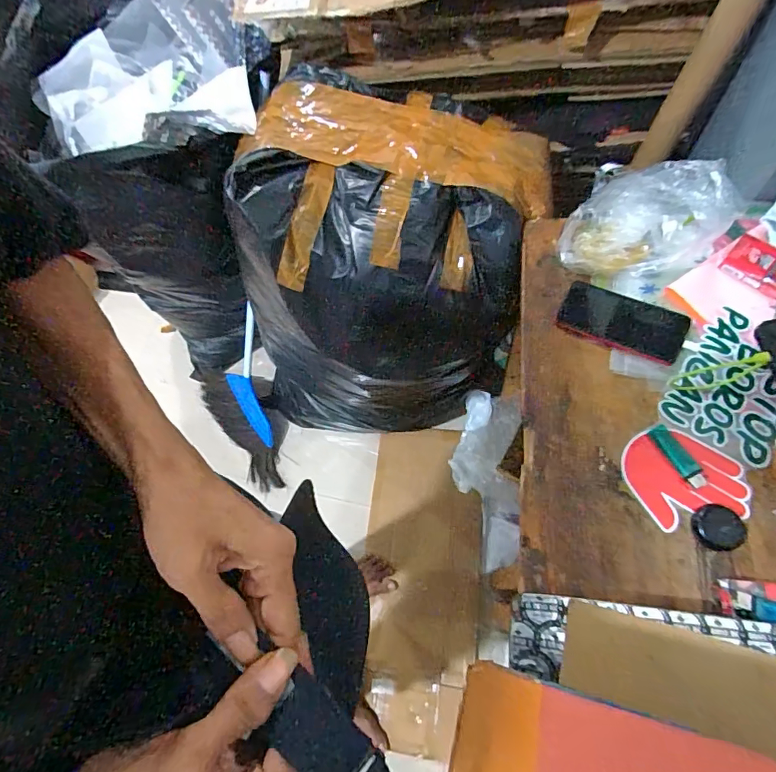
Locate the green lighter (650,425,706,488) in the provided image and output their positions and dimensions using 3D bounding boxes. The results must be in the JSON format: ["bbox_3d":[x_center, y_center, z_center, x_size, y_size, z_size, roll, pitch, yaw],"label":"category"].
[{"bbox_3d":[0.332,0.079,0.527,0.020,0.012,0.076,-23,65,-1],"label":"green lighter"}]

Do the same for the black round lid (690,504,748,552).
[{"bbox_3d":[0.352,0.151,0.491,0.052,0.007,0.046,-1,66,9],"label":"black round lid"}]

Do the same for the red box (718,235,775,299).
[{"bbox_3d":[0.481,-0.154,0.590,0.082,0.017,0.064,40,78,22],"label":"red box"}]

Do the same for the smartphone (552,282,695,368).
[{"bbox_3d":[0.304,-0.085,0.604,0.149,0.005,0.080,24,76,20],"label":"smartphone"}]

